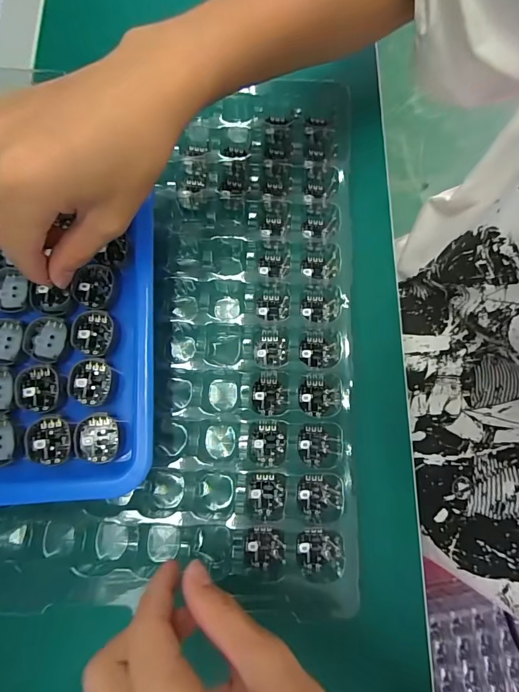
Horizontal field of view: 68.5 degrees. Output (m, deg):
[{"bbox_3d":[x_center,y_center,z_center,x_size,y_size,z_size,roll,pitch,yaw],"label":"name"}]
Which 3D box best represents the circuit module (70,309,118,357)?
[{"bbox_3d":[-0.104,-0.008,0.241,0.023,0.015,0.029,-1,77,1],"label":"circuit module"}]

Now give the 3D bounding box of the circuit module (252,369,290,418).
[{"bbox_3d":[0.007,0.032,0.261,0.024,0.005,0.029,-1,77,1],"label":"circuit module"}]

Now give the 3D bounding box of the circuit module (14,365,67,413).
[{"bbox_3d":[-0.130,0.025,0.227,0.027,0.005,0.027,-5,77,0],"label":"circuit module"}]

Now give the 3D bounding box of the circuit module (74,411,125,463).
[{"bbox_3d":[-0.094,0.054,0.223,0.024,0.009,0.027,-6,77,0],"label":"circuit module"}]

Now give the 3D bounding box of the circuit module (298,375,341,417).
[{"bbox_3d":[0.041,0.034,0.262,0.029,0.004,0.026,-1,77,1],"label":"circuit module"}]

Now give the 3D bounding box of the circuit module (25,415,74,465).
[{"bbox_3d":[-0.121,0.055,0.220,0.026,0.005,0.027,-6,77,0],"label":"circuit module"}]

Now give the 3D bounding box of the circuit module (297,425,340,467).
[{"bbox_3d":[0.040,0.066,0.253,0.029,0.007,0.026,0,77,1],"label":"circuit module"}]

